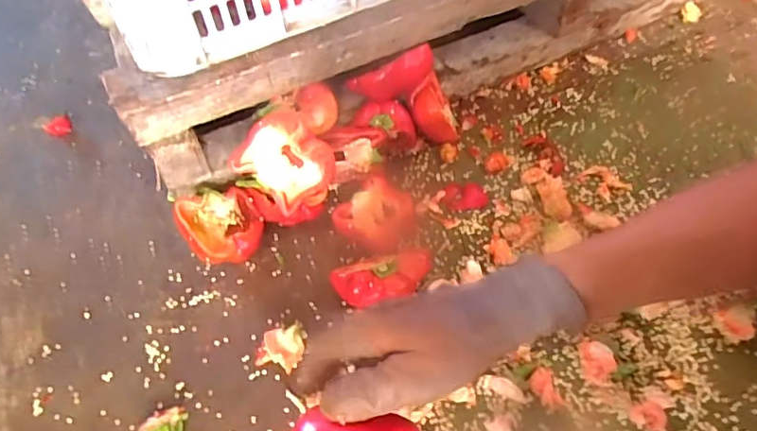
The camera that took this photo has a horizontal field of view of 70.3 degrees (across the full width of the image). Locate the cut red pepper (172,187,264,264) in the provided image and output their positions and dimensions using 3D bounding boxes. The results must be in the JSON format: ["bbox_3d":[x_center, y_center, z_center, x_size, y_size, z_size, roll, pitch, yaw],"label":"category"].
[{"bbox_3d":[-0.166,0.010,0.572,0.080,0.075,0.098,-24,56,-14],"label":"cut red pepper"}]

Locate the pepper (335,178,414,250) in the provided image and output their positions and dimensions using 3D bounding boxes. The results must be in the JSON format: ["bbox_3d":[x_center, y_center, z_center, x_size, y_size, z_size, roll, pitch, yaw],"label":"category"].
[{"bbox_3d":[-0.002,0.004,0.582,0.079,0.043,0.074,26,59,21],"label":"pepper"}]

